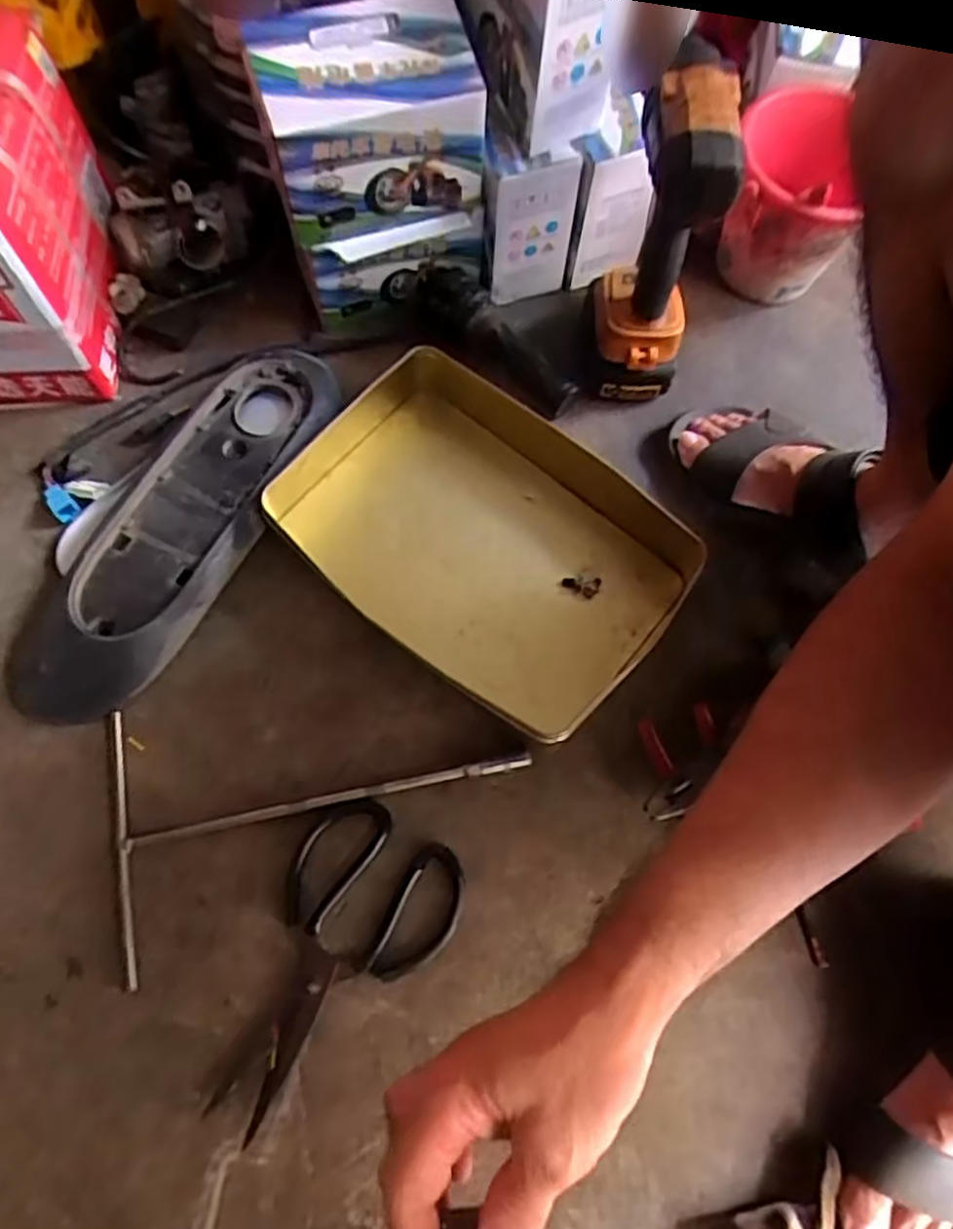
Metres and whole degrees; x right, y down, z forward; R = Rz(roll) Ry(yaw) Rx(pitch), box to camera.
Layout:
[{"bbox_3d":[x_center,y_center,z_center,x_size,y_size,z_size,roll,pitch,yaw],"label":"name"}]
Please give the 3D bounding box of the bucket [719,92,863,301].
[{"bbox_3d":[0.281,-0.370,0.683,0.110,0.144,0.110,1,69,-2],"label":"bucket"}]

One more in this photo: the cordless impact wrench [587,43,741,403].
[{"bbox_3d":[0.147,-0.292,0.594,0.078,0.229,0.156,16,70,4],"label":"cordless impact wrench"}]

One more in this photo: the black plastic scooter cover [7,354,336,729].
[{"bbox_3d":[-0.239,-0.080,0.609,0.139,0.045,0.367,25,71,7],"label":"black plastic scooter cover"}]

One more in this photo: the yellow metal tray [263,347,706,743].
[{"bbox_3d":[0.001,-0.062,0.608,0.314,0.055,0.222,36,73,11],"label":"yellow metal tray"}]

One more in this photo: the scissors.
[{"bbox_3d":[-0.105,0.235,0.514,0.117,0.010,0.210,35,72,11],"label":"scissors"}]

